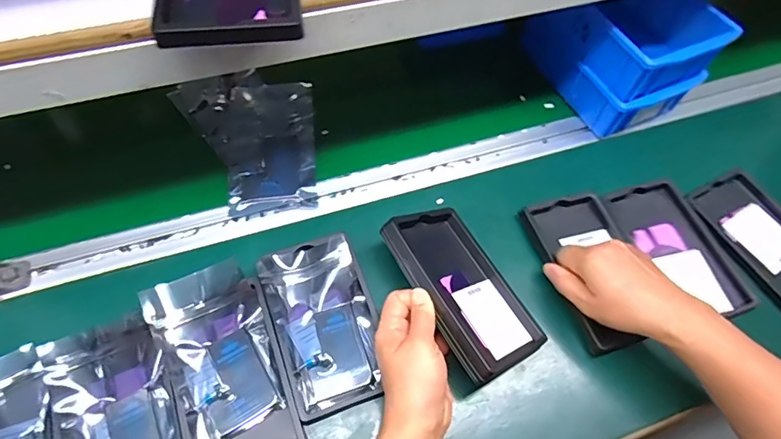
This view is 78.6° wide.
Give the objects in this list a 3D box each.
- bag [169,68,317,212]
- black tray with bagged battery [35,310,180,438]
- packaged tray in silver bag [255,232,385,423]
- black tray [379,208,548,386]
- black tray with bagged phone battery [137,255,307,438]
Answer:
[{"bbox_3d":[-0.166,-0.096,0.548,0.156,0.019,0.191,-7,62,-8],"label":"bag"},{"bbox_3d":[-0.225,0.163,0.384,0.090,0.023,0.158,-18,64,-13],"label":"black tray with bagged battery"},{"bbox_3d":[-0.060,0.091,0.439,0.088,0.019,0.156,-18,64,-13],"label":"packaged tray in silver bag"},{"bbox_3d":[0.066,0.060,0.439,0.094,0.018,0.160,-9,58,-43],"label":"black tray"},{"bbox_3d":[-0.142,0.125,0.409,0.094,0.028,0.171,-21,65,-15],"label":"black tray with bagged phone battery"}]

